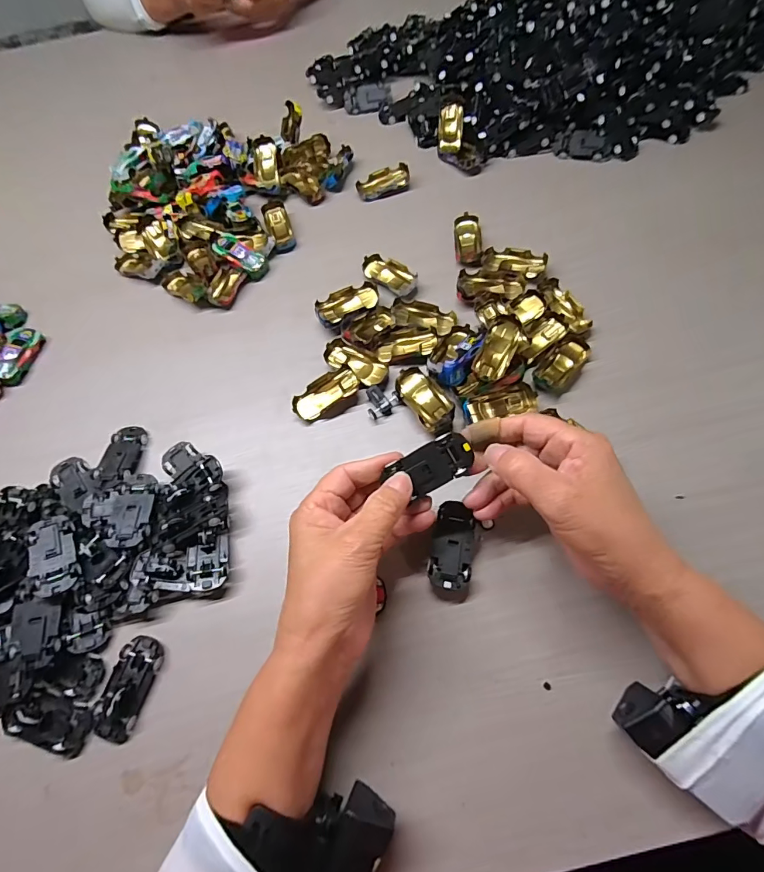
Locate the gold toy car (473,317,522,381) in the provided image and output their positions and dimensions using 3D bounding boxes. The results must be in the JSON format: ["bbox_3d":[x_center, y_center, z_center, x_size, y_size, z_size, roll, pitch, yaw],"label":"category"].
[{"bbox_3d":[0.103,-0.076,0.387,0.029,0.018,0.064,26,78,2],"label":"gold toy car"}]

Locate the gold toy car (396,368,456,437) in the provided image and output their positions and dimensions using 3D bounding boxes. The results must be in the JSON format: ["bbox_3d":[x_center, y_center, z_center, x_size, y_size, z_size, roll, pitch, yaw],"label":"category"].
[{"bbox_3d":[0.038,-0.032,0.380,0.030,0.021,0.066,-31,66,-11],"label":"gold toy car"}]

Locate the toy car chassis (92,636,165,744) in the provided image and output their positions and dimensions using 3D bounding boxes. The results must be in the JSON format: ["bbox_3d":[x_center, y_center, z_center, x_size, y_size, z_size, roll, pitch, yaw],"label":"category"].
[{"bbox_3d":[-0.183,0.180,0.309,0.033,0.009,0.065,10,65,8],"label":"toy car chassis"}]

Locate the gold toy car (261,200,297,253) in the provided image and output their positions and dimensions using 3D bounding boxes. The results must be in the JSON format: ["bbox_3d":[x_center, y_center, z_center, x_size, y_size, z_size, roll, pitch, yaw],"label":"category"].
[{"bbox_3d":[-0.119,-0.243,0.500,0.027,0.018,0.068,-19,64,-6],"label":"gold toy car"}]

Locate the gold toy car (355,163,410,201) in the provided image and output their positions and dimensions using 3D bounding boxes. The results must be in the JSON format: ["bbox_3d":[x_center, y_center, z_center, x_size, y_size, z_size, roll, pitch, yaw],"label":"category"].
[{"bbox_3d":[0.001,-0.303,0.516,0.062,0.018,0.035,-21,65,-6],"label":"gold toy car"}]

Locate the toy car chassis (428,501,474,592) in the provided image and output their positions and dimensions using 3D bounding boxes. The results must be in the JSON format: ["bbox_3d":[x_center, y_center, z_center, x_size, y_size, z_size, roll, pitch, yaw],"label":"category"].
[{"bbox_3d":[0.053,0.084,0.329,0.030,0.018,0.064,8,65,8],"label":"toy car chassis"}]

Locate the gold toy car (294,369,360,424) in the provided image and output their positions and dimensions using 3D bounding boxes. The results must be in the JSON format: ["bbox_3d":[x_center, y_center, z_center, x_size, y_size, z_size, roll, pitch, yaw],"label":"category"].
[{"bbox_3d":[-0.050,-0.036,0.399,0.062,0.018,0.034,-34,67,-12],"label":"gold toy car"}]

